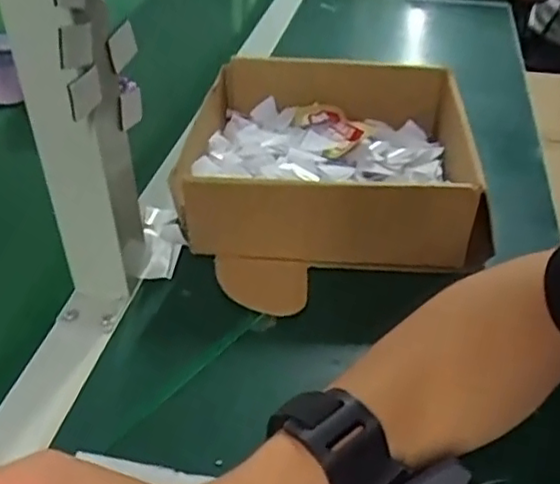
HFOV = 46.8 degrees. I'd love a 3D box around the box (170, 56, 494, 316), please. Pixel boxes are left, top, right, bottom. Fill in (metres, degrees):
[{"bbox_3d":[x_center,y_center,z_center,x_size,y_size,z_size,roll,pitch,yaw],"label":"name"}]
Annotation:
[{"bbox_3d":[0.043,-0.069,0.538,0.222,0.085,0.239,5,39,3],"label":"box"}]

